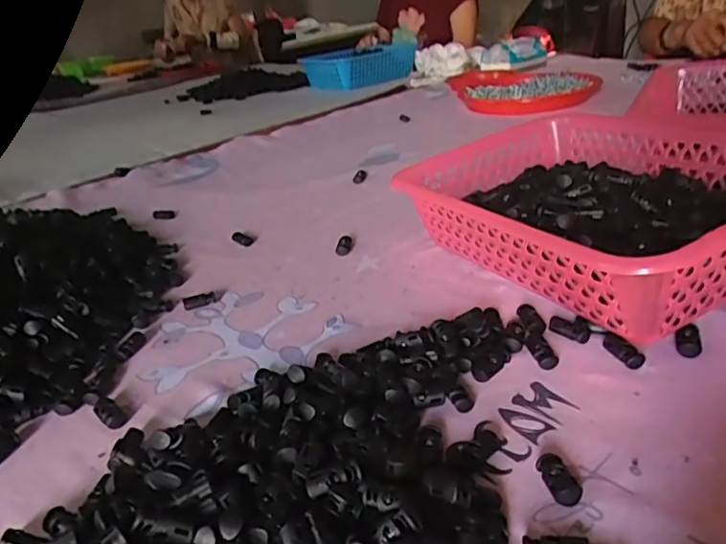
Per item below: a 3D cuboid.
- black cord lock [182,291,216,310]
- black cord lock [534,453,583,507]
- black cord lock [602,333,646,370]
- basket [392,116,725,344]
[{"bbox_3d":[-0.146,0.026,0.518,0.029,0.009,0.012,-10,27,-7],"label":"black cord lock"},{"bbox_3d":[0.097,0.103,0.288,0.015,0.008,0.028,-10,26,-4],"label":"black cord lock"},{"bbox_3d":[0.168,0.051,0.378,0.011,0.010,0.031,-16,27,-16],"label":"black cord lock"},{"bbox_3d":[0.184,-0.049,0.479,0.215,0.101,0.297,-19,28,-21],"label":"basket"}]

